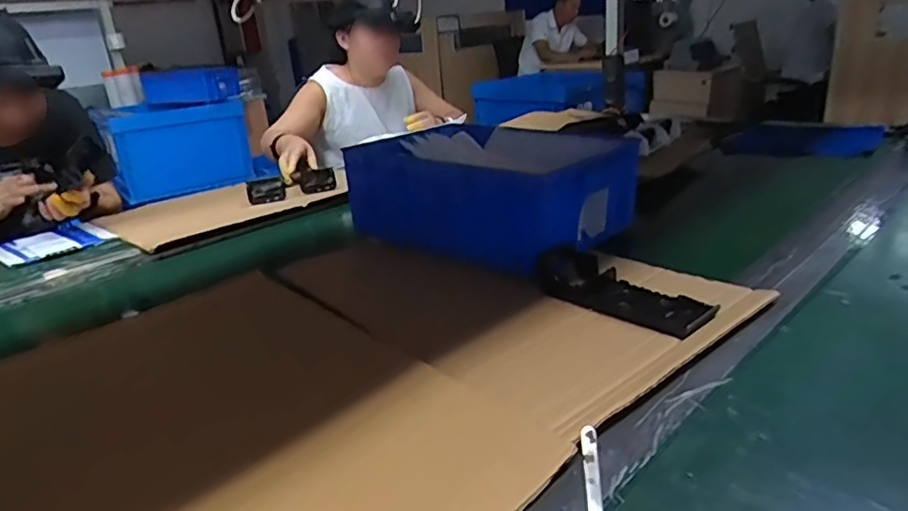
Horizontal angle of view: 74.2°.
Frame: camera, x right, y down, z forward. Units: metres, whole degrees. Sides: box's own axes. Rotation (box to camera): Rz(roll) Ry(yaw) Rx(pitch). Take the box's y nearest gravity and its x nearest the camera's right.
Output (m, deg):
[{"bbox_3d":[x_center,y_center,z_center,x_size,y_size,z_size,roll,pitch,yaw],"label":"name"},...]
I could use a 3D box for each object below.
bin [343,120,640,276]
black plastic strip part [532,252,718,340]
[{"bbox_3d":[0.071,-0.121,0.968,0.383,0.135,0.318,15,29,41],"label":"bin"},{"bbox_3d":[0.203,0.038,0.723,0.089,0.040,0.213,-23,28,-34],"label":"black plastic strip part"}]

